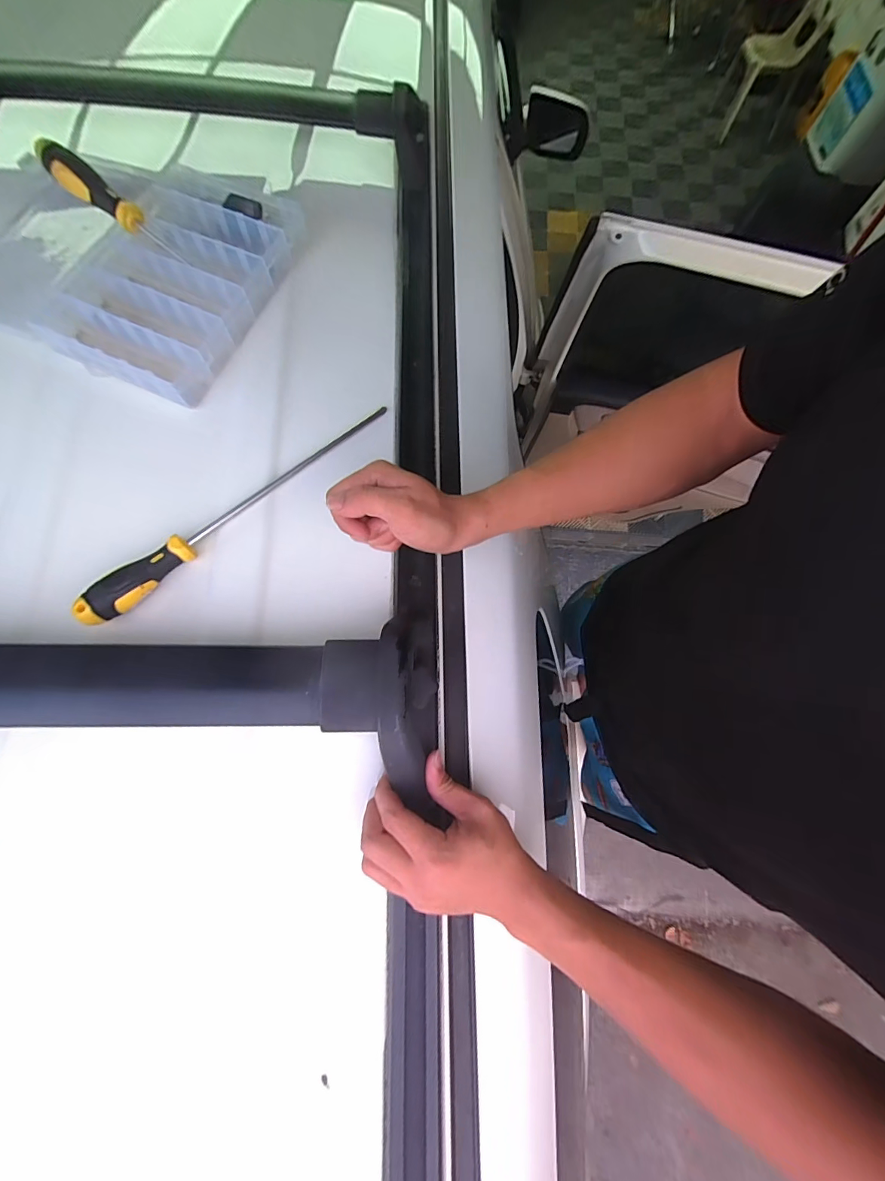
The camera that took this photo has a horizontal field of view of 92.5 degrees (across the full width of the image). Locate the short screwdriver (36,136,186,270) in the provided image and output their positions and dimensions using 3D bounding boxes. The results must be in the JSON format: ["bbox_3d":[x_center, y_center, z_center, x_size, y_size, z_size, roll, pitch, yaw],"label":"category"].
[{"bbox_3d":[-0.352,-0.413,0.456,0.175,0.023,0.030,36,74,-9],"label":"short screwdriver"}]

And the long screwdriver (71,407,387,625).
[{"bbox_3d":[-0.192,-0.084,0.425,0.348,0.034,0.035,-40,78,-13],"label":"long screwdriver"}]

